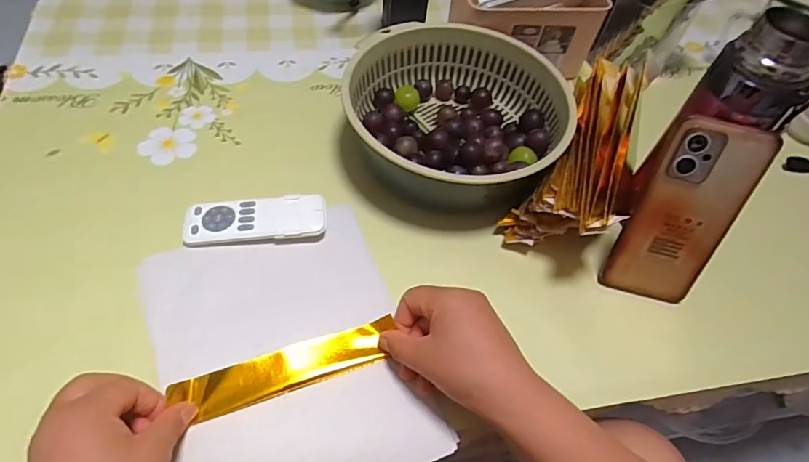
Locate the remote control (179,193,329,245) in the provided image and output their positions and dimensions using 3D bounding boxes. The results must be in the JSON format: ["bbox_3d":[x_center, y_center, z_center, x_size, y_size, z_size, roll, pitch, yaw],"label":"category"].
[{"bbox_3d":[-0.137,-0.009,0.461,0.126,0.014,0.046,-4,56,-8],"label":"remote control"}]

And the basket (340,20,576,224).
[{"bbox_3d":[0.053,-0.118,0.515,0.212,0.078,0.210,3,55,-4],"label":"basket"}]

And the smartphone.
[{"bbox_3d":[0.227,-0.011,0.407,0.073,0.162,0.015,15,34,5],"label":"smartphone"}]

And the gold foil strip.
[{"bbox_3d":[-0.088,0.107,0.385,0.166,0.010,0.033,-16,71,-16],"label":"gold foil strip"}]

